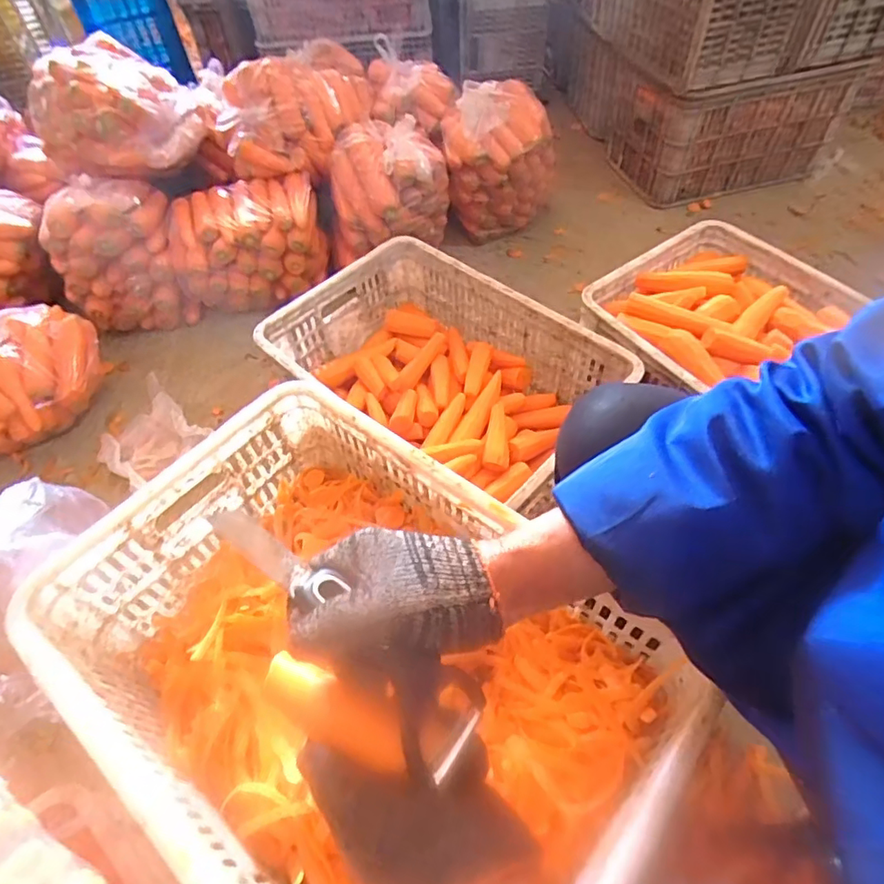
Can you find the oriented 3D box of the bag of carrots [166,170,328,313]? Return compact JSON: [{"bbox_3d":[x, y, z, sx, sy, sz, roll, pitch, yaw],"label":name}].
[{"bbox_3d":[-0.443,-0.466,1.258,0.336,0.187,0.220,-9,55,-3],"label":"bag of carrots"}]

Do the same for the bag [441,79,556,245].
[{"bbox_3d":[0.138,-0.664,1.319,0.275,0.321,0.200,4,55,6],"label":"bag"}]

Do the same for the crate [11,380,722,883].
[{"bbox_3d":[-0.102,0.237,0.595,0.585,0.190,0.417,35,63,24],"label":"crate"}]

